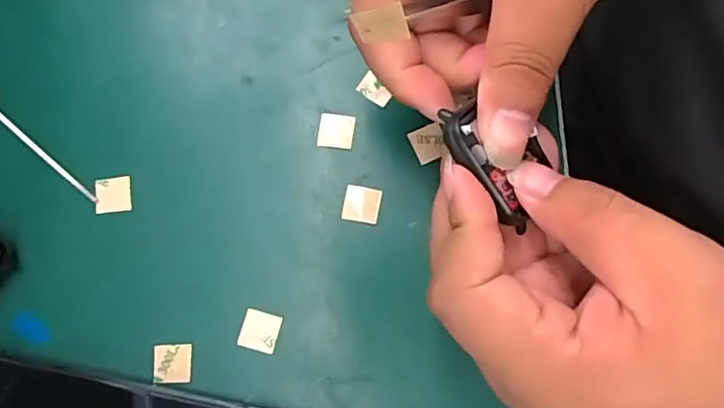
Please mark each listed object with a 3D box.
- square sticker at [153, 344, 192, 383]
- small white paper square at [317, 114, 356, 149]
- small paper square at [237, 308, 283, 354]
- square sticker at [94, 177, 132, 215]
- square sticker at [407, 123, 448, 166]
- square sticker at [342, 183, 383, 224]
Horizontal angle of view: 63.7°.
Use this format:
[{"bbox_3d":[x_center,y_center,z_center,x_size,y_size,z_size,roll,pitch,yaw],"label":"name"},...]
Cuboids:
[{"bbox_3d":[-0.078,0.065,0.238,0.016,0.004,0.015,-3,78,0],"label":"square sticker"},{"bbox_3d":[-0.011,-0.033,0.259,0.015,0.004,0.016,7,77,4],"label":"small white paper square"},{"bbox_3d":[-0.042,0.053,0.242,0.015,0.004,0.016,14,78,3],"label":"small paper square"},{"bbox_3d":[-0.109,-0.004,0.255,0.015,0.004,0.015,-8,79,-5],"label":"square sticker"},{"bbox_3d":[0.030,-0.027,0.256,0.015,0.004,0.015,-23,89,6],"label":"square sticker"},{"bbox_3d":[0.000,0.000,0.251,0.016,0.004,0.016,10,79,3],"label":"square sticker"}]

